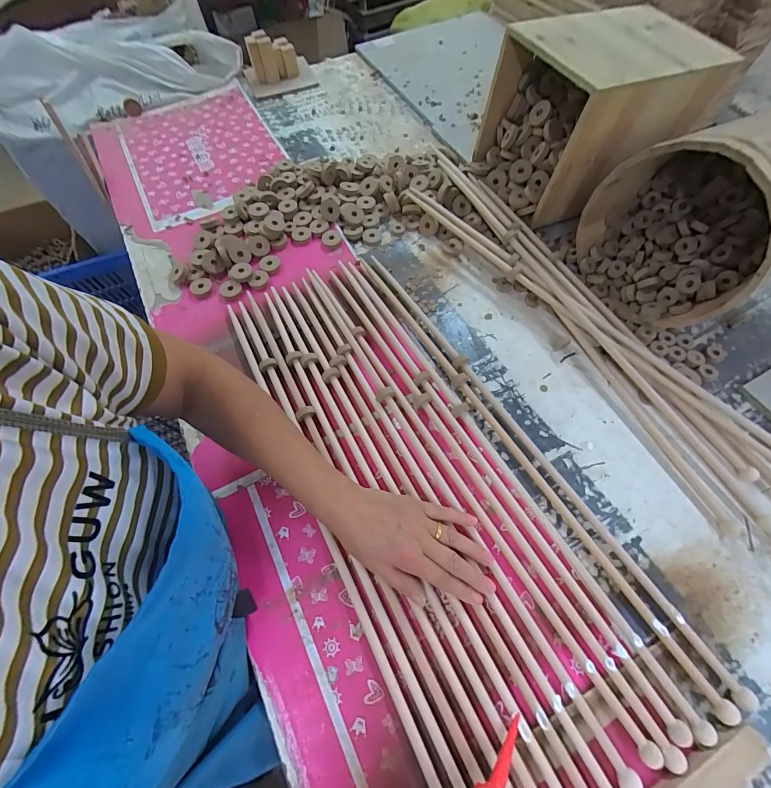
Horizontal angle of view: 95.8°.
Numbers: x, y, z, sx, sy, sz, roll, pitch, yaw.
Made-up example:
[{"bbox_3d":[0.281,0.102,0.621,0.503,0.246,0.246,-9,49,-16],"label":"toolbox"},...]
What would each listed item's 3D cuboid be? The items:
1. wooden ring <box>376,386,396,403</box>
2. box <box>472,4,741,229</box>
[{"bbox_3d":[0.000,0.001,0.480,0.027,0.024,0.014,-14,65,-5],"label":"wooden ring"},{"bbox_3d":[0.319,-0.452,0.564,0.283,0.190,0.194,-23,66,-9],"label":"box"}]

